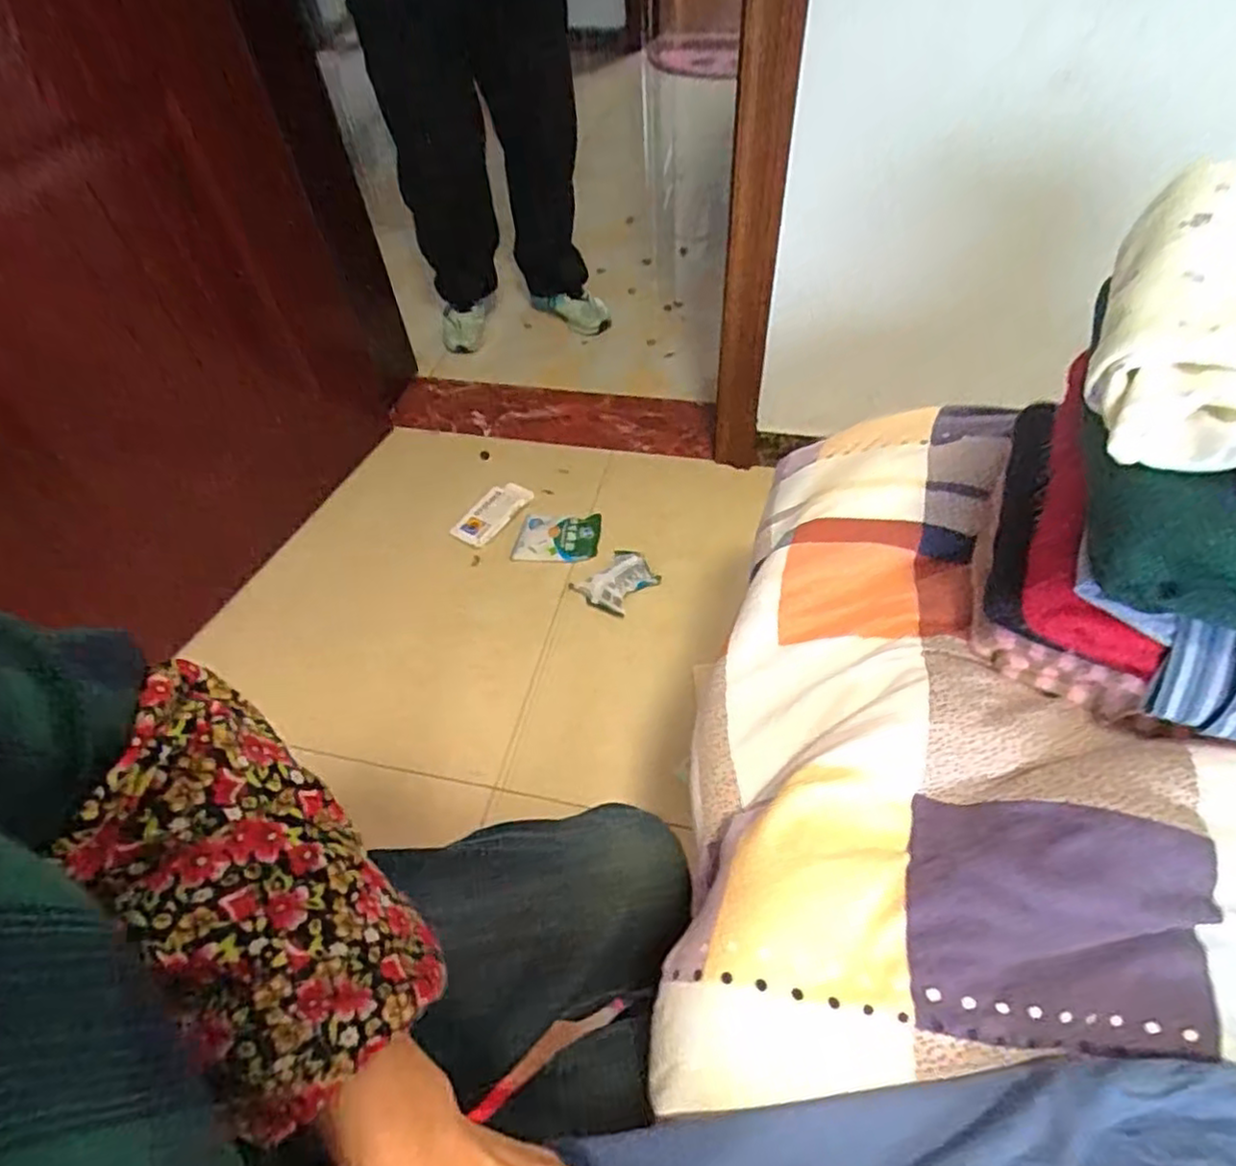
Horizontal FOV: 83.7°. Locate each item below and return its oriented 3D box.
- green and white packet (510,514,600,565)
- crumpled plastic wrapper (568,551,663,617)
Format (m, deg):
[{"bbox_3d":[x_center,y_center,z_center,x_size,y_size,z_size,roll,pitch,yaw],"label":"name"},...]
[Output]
[{"bbox_3d":[-0.119,-0.088,1.344,0.165,0.027,0.104,-3,52,2],"label":"green and white packet"},{"bbox_3d":[-0.004,-0.009,1.263,0.116,0.068,0.135,34,62,27],"label":"crumpled plastic wrapper"}]

